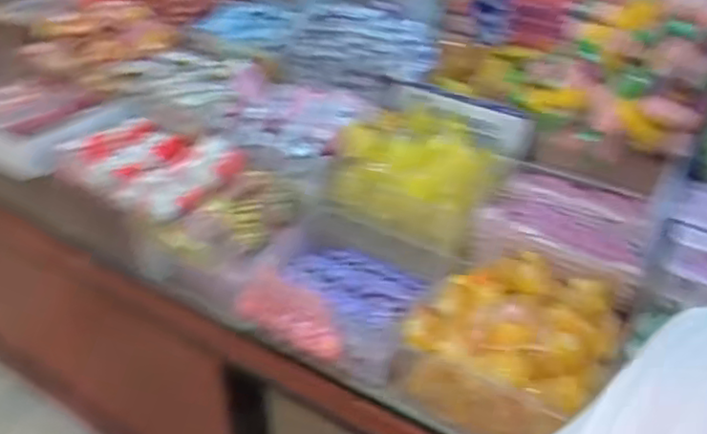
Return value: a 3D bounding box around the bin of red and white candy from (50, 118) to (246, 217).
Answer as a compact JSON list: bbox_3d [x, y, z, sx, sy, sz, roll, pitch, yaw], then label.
[{"bbox_3d":[-0.390,-0.105,1.349,0.321,0.084,0.223,22,40,28],"label":"bin of red and white candy"}]

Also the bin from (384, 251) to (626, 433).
[{"bbox_3d":[0.235,0.193,1.048,0.273,0.155,0.246,24,41,30],"label":"bin"}]

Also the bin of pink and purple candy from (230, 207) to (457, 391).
[{"bbox_3d":[-0.028,0.125,1.197,0.306,0.112,0.260,15,37,20],"label":"bin of pink and purple candy"}]

